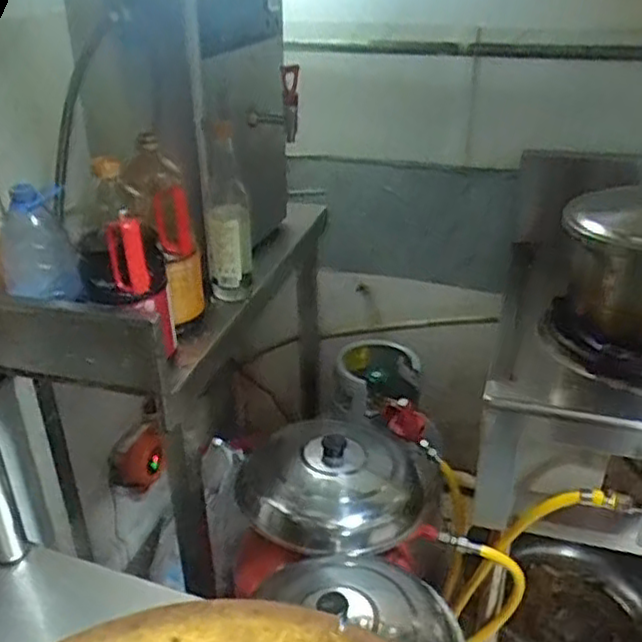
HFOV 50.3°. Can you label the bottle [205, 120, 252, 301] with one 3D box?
[{"bbox_3d":[-0.148,-0.173,1.096,0.080,0.268,0.092,-7,30,-12],"label":"bottle"}]

